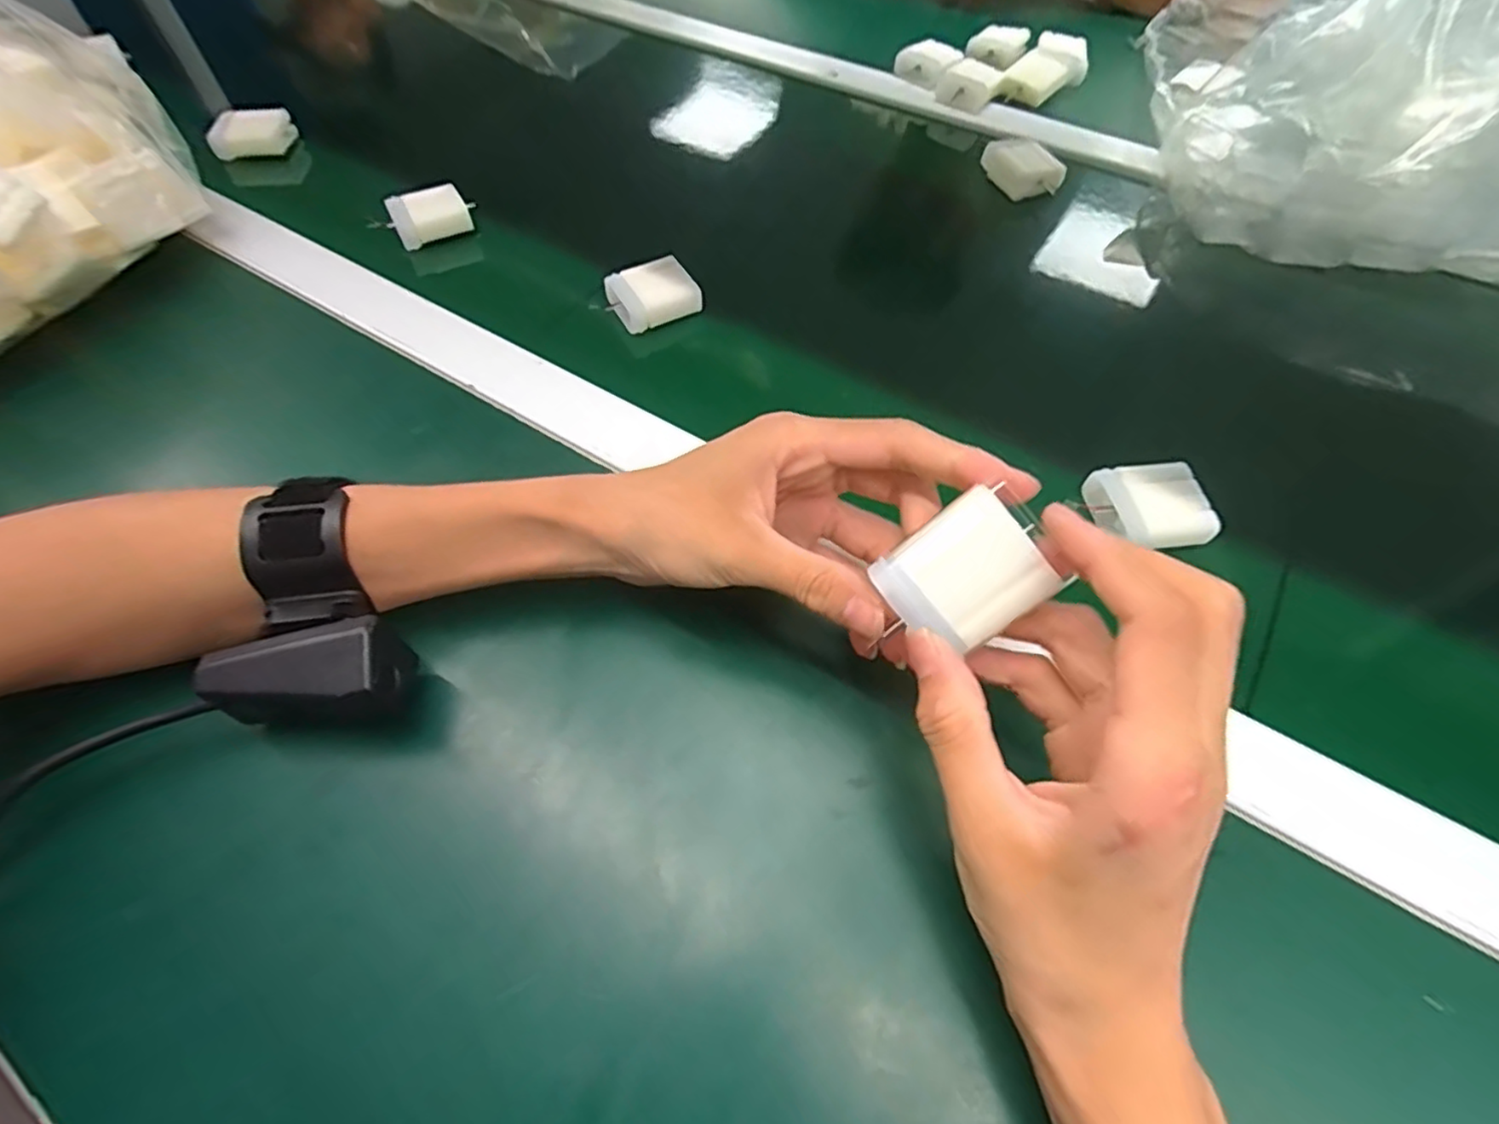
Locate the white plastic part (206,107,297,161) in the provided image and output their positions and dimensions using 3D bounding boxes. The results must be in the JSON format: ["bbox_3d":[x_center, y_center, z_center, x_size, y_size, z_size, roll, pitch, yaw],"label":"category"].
[{"bbox_3d":[-0.379,-0.327,0.509,0.060,0.031,0.018,-38,66,-22],"label":"white plastic part"}]

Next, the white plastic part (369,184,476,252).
[{"bbox_3d":[-0.222,-0.236,0.456,0.062,0.021,0.036,-23,62,-15],"label":"white plastic part"}]

